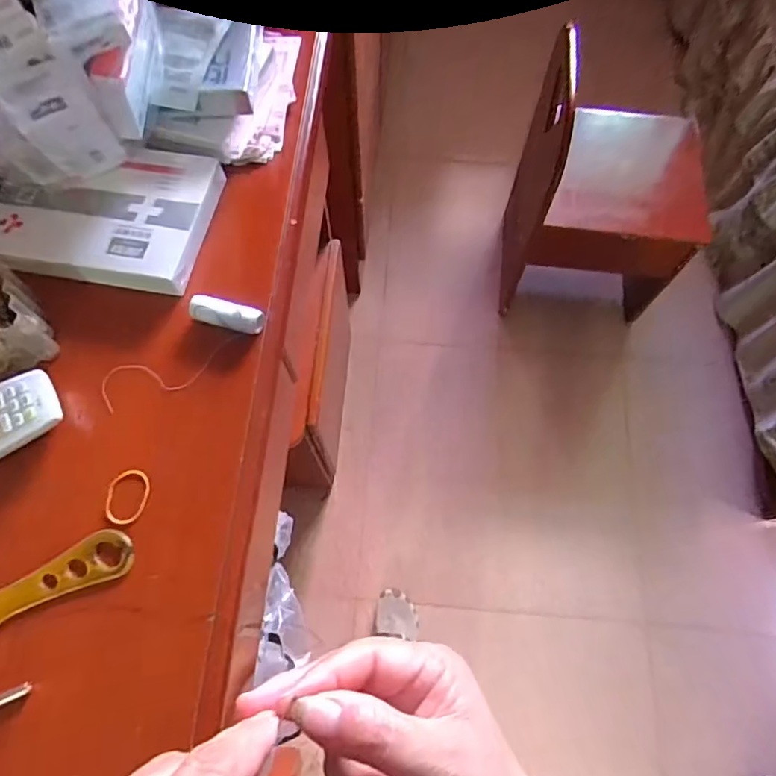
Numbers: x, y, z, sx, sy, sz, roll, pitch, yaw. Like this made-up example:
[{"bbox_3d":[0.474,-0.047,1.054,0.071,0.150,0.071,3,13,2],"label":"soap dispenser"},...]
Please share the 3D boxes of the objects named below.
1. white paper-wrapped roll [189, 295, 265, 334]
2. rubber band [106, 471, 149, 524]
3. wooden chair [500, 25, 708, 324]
[{"bbox_3d":[-0.129,-0.057,0.419,0.058,0.019,0.022,13,69,5],"label":"white paper-wrapped roll"},{"bbox_3d":[-0.187,0.077,0.376,0.030,0.004,0.039,-4,69,-2],"label":"rubber band"},{"bbox_3d":[0.463,-0.447,1.128,0.352,0.490,0.381,4,69,1],"label":"wooden chair"}]

